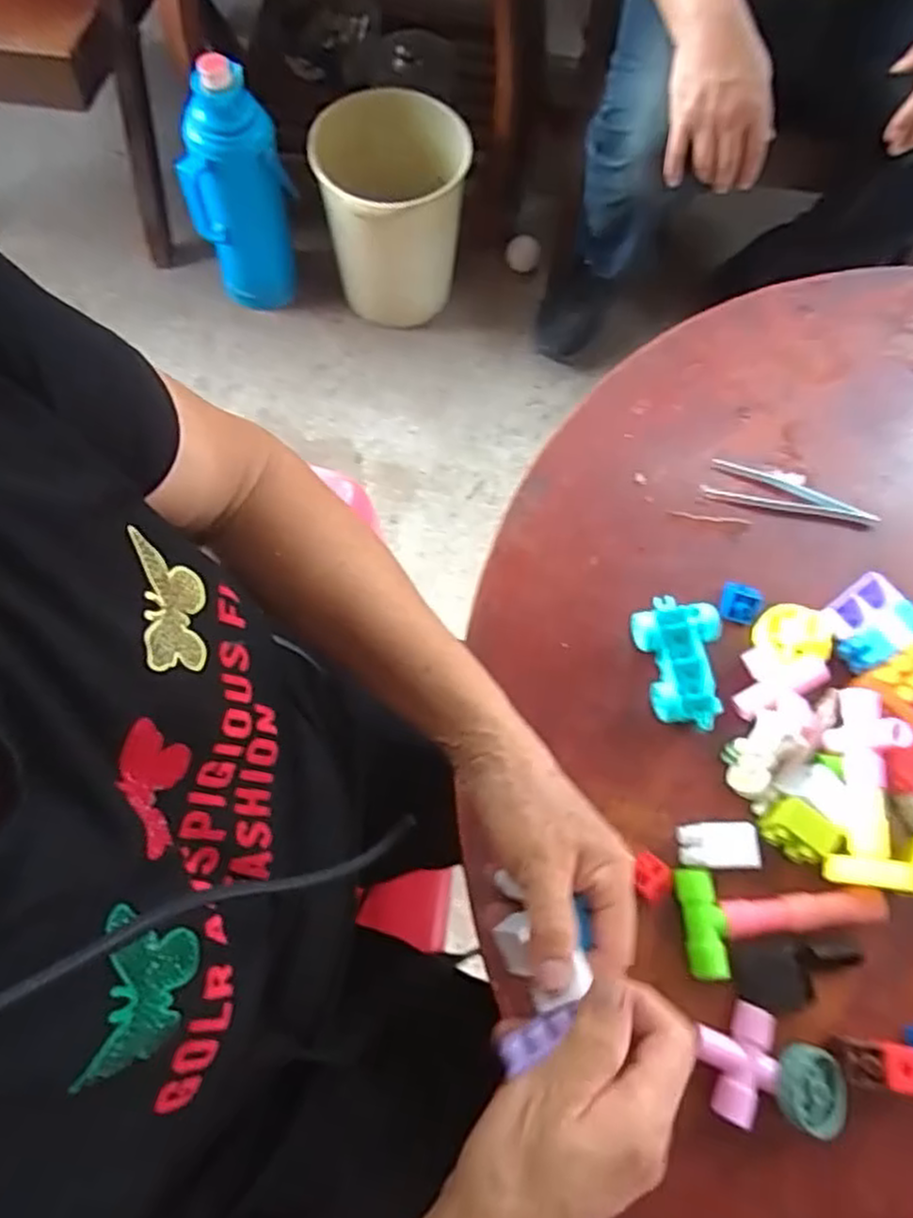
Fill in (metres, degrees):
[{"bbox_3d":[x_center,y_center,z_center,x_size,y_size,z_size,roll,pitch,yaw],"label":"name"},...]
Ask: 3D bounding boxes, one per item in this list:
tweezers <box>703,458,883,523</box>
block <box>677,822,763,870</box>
[{"bbox_3d":[0.239,-0.077,0.526,0.116,0.010,0.031,20,70,5],"label":"tweezers"},{"bbox_3d":[0.152,0.137,0.428,0.042,0.016,0.025,2,69,-2],"label":"block"}]

